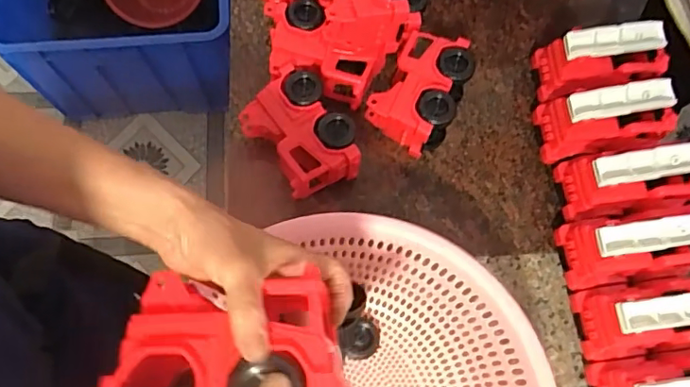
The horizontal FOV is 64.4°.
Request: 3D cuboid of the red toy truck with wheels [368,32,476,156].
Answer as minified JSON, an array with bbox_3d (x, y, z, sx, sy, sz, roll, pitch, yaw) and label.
[{"bbox_3d":[0.105,-0.131,0.727,0.100,0.088,0.146,31,72,8],"label":"red toy truck with wheels"}]

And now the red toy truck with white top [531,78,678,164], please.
[{"bbox_3d":[0.329,-0.097,0.705,0.140,0.128,0.080,-7,71,-5],"label":"red toy truck with white top"}]

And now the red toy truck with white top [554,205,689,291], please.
[{"bbox_3d":[0.338,0.062,0.649,0.134,0.130,0.080,-7,71,-5],"label":"red toy truck with white top"}]

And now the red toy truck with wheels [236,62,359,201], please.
[{"bbox_3d":[-0.053,-0.069,0.688,0.101,0.084,0.149,-37,76,-14],"label":"red toy truck with wheels"}]

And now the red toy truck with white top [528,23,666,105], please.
[{"bbox_3d":[0.335,-0.167,0.729,0.144,0.123,0.069,2,71,-2],"label":"red toy truck with white top"}]

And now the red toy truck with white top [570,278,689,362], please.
[{"bbox_3d":[0.348,0.144,0.634,0.136,0.107,0.079,-6,71,-5],"label":"red toy truck with white top"}]

